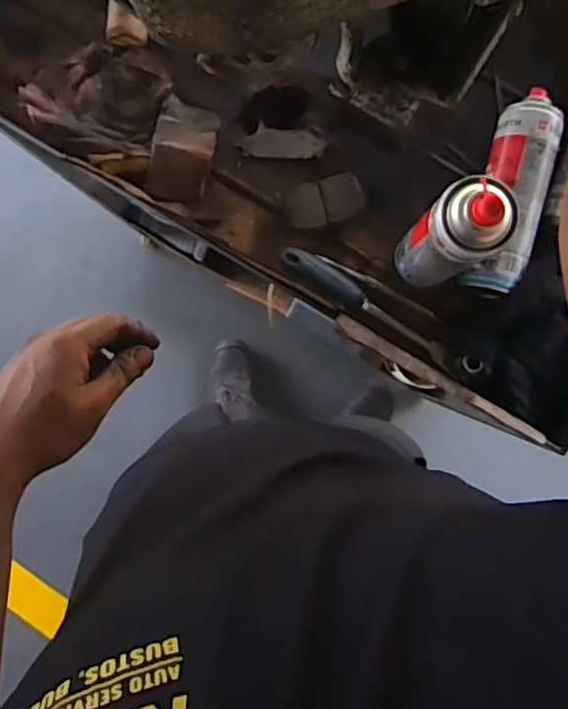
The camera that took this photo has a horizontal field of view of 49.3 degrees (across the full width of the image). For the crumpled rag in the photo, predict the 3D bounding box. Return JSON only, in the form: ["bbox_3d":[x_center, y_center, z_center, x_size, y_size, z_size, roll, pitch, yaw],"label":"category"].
[{"bbox_3d":[-0.215,-0.284,0.684,0.154,0.055,0.130,16,91,2],"label":"crumpled rag"}]

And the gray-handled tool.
[{"bbox_3d":[0.086,-0.054,0.672,0.201,0.027,0.028,35,92,2],"label":"gray-handled tool"}]

